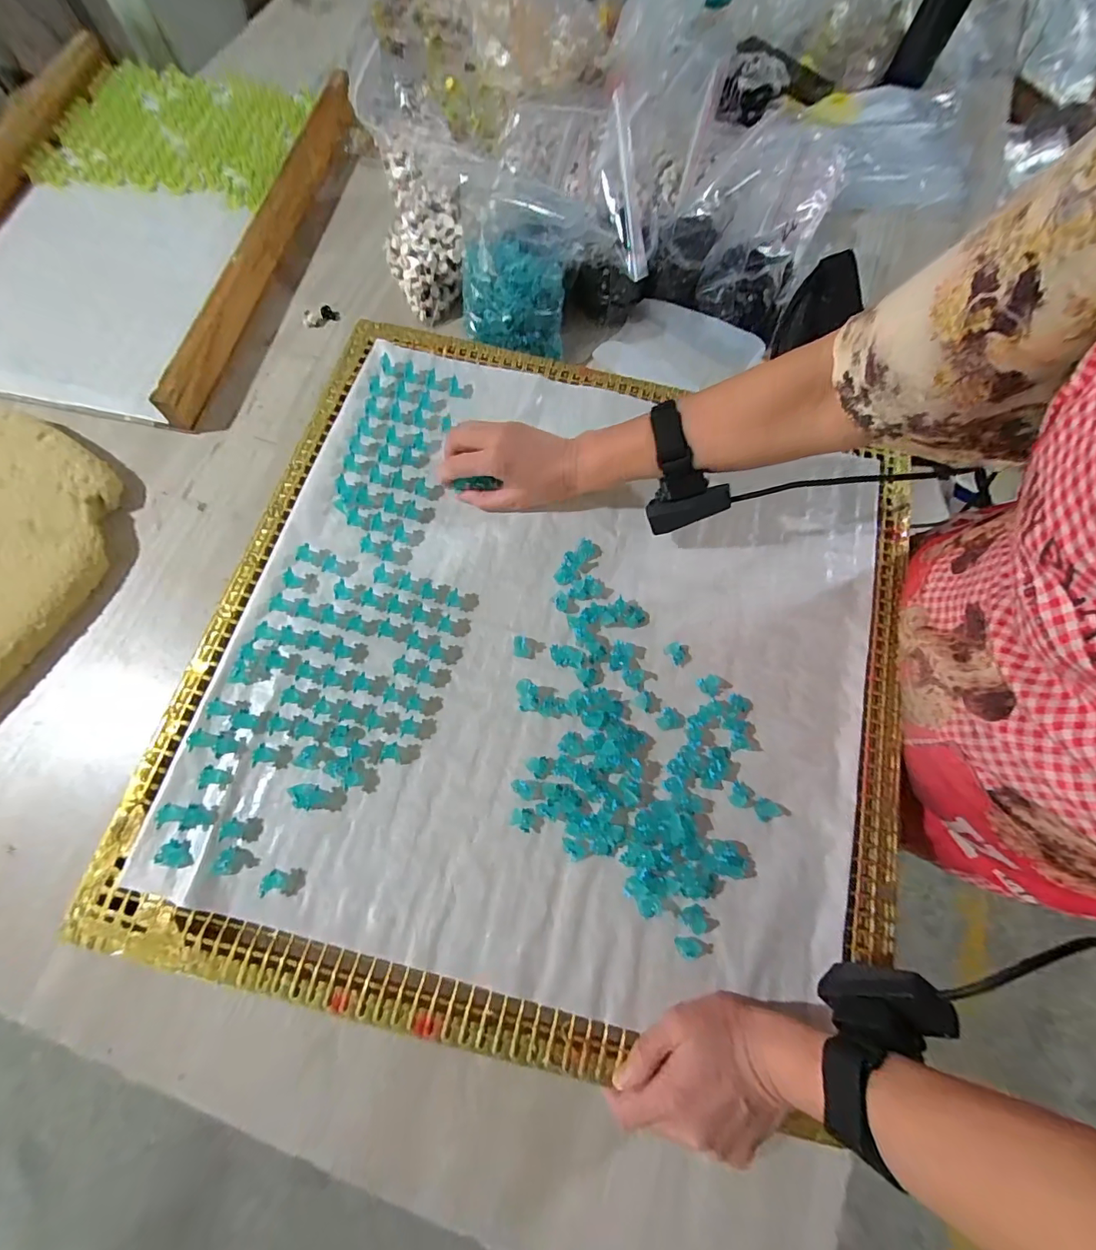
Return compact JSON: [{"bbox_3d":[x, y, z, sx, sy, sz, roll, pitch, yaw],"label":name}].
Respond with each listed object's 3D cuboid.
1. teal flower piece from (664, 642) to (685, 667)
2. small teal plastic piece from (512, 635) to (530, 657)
[{"bbox_3d":[0.116,0.026,0.425,0.015,0.012,0.020,-33,77,-11],"label":"teal flower piece"},{"bbox_3d":[-0.025,0.019,0.430,0.015,0.007,0.019,-3,74,-3],"label":"small teal plastic piece"}]

